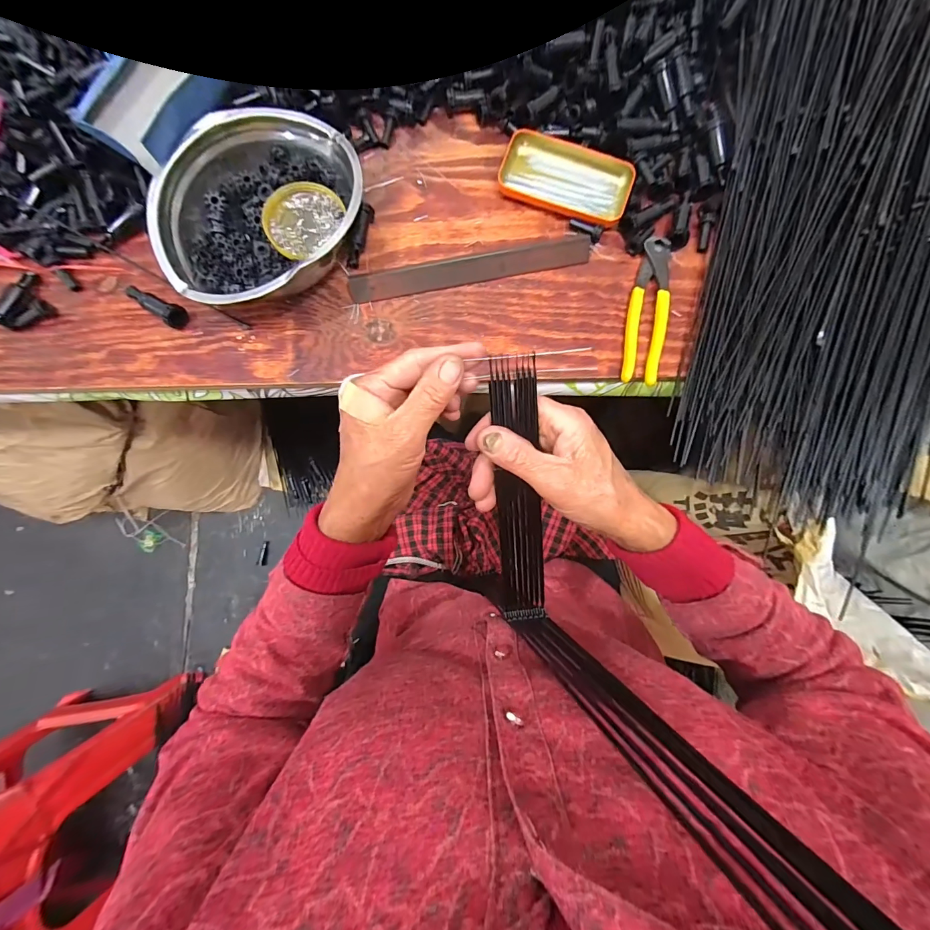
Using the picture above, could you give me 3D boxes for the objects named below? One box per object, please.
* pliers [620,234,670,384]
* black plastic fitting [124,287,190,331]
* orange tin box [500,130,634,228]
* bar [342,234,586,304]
[{"bbox_3d":[0.201,-0.168,0.429,0.042,0.015,0.163,11,83,1],"label":"pliers"},{"bbox_3d":[-0.333,-0.176,0.421,0.075,0.030,0.023,36,84,4],"label":"black plastic fitting"},{"bbox_3d":[0.114,-0.323,0.442,0.142,0.018,0.079,25,83,2],"label":"orange tin box"},{"bbox_3d":[0.008,-0.217,0.430,0.264,0.016,0.027,-12,83,-2],"label":"bar"}]

